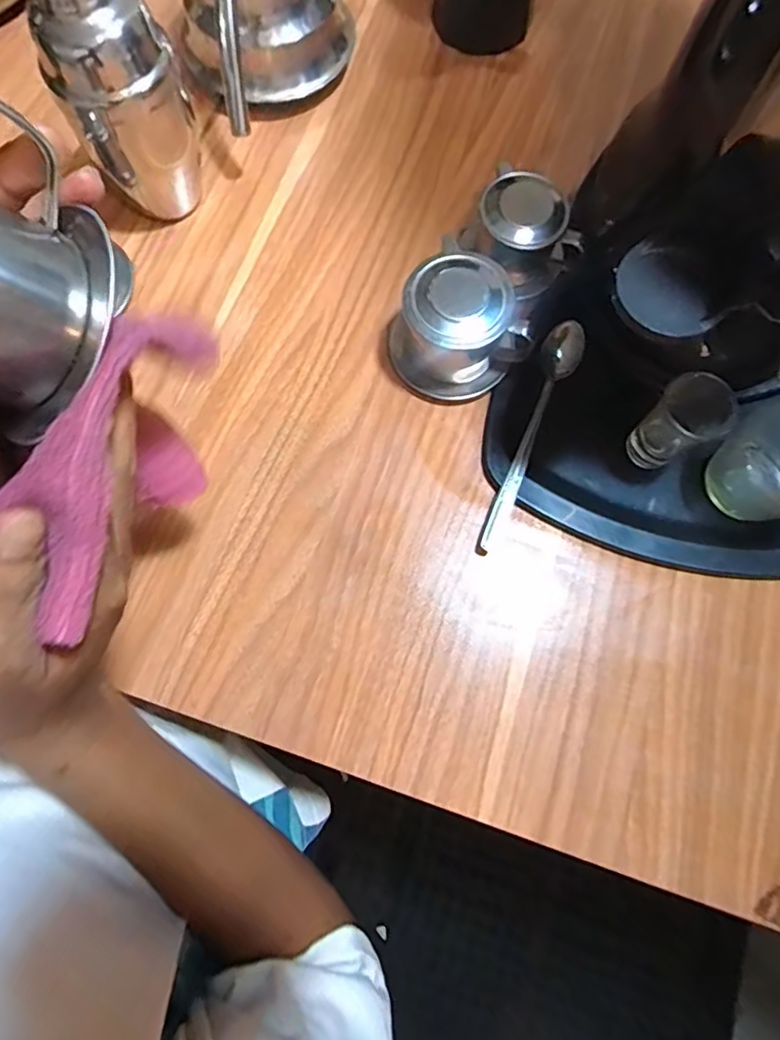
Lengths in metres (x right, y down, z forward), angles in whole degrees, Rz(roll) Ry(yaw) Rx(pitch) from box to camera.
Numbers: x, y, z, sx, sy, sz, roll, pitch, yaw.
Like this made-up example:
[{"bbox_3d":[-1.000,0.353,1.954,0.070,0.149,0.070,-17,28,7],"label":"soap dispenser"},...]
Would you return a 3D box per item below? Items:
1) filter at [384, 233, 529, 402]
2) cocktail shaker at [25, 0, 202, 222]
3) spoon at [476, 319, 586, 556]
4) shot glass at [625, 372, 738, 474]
[{"bbox_3d":[0.046,-0.136,0.398,0.078,0.066,0.082,-33,77,-9],"label":"filter"},{"bbox_3d":[-0.179,-0.283,0.375,0.079,0.181,0.063,-19,75,-6],"label":"cocktail shaker"},{"bbox_3d":[0.098,-0.064,0.397,0.026,0.026,0.183,25,76,6],"label":"spoon"},{"bbox_3d":[0.199,-0.064,0.384,0.049,0.057,0.046,0,74,-1],"label":"shot glass"}]

